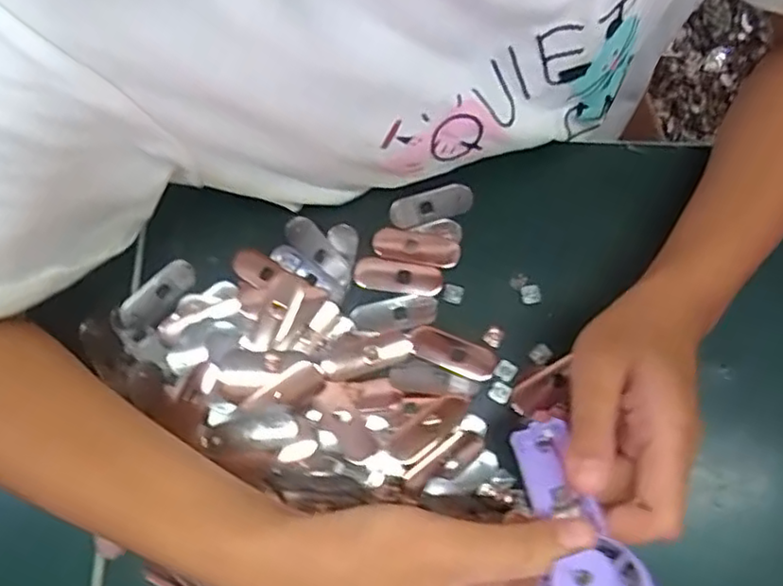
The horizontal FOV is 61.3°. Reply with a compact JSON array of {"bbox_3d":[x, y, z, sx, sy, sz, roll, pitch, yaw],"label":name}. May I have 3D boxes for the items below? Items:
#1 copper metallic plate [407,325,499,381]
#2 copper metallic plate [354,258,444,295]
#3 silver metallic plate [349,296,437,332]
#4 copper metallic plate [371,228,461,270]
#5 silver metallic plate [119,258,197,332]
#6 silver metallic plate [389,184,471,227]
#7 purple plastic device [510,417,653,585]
[{"bbox_3d":[0.034,0.033,0.374,0.049,0.004,0.019,24,78,5],"label":"copper metallic plate"},{"bbox_3d":[0.004,-0.010,0.385,0.050,0.004,0.018,8,77,2],"label":"copper metallic plate"},{"bbox_3d":[0.001,0.012,0.380,0.049,0.004,0.018,-10,78,-2],"label":"silver metallic plate"},{"bbox_3d":[0.014,-0.027,0.390,0.051,0.004,0.019,12,78,3],"label":"copper metallic plate"},{"bbox_3d":[-0.136,0.001,0.382,0.049,0.005,0.021,-44,81,-9],"label":"silver metallic plate"},{"bbox_3d":[0.023,-0.053,0.397,0.050,0.004,0.018,-15,78,-3],"label":"silver metallic plate"},{"bbox_3d":[0.071,0.091,0.261,0.037,0.092,0.028,-6,122,-1],"label":"purple plastic device"}]

